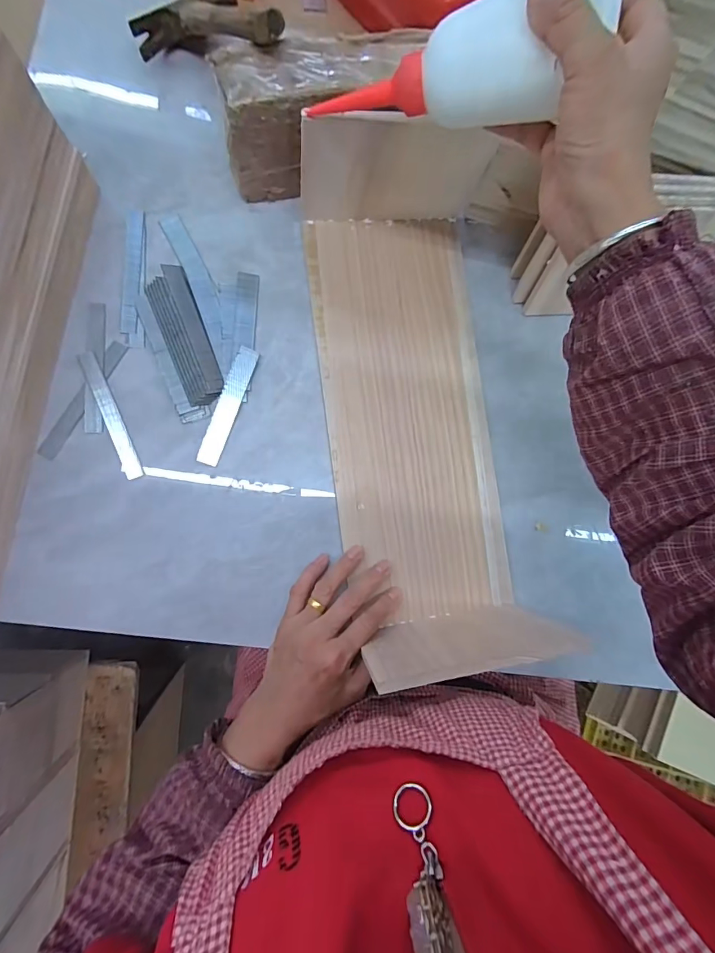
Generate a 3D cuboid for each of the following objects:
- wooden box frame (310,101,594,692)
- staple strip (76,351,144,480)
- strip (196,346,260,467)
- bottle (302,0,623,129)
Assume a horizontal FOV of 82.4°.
[{"bbox_3d":[0.062,-0.064,0.338,0.165,0.116,0.393,-8,89,-9],"label":"wooden box frame"},{"bbox_3d":[-0.216,-0.053,0.357,0.016,0.004,0.116,-21,90,-9],"label":"staple strip"},{"bbox_3d":[-0.117,-0.064,0.369,0.019,0.004,0.111,20,84,-6],"label":"strip"},{"bbox_3d":[0.054,-0.240,0.246,0.174,0.038,0.046,8,84,28],"label":"bottle"}]

